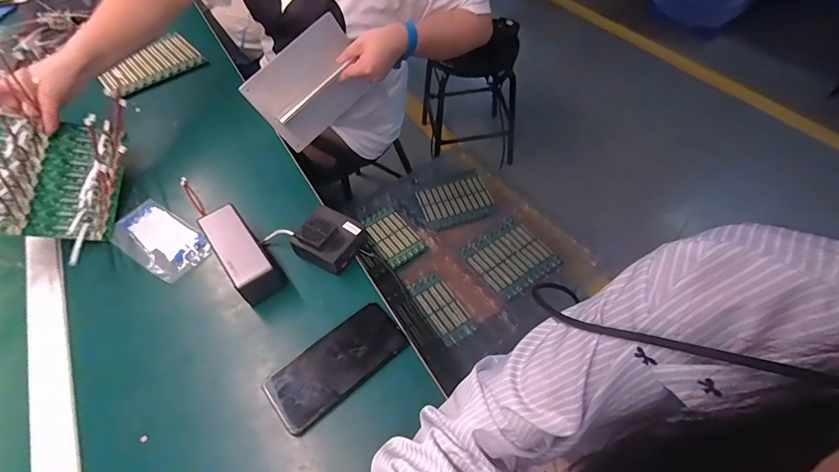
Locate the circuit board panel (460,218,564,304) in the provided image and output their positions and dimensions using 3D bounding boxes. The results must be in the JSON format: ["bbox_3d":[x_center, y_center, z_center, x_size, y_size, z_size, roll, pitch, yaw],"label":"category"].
[{"bbox_3d":[0.225,0.050,0.975,0.193,0.016,0.174,-31,59,-19],"label":"circuit board panel"}]

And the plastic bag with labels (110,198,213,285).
[{"bbox_3d":[-0.371,0.005,0.572,0.162,0.004,0.081,28,60,20],"label":"plastic bag with labels"}]

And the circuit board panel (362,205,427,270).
[{"bbox_3d":[-0.071,-0.002,1.012,0.104,0.010,0.178,-32,59,-19],"label":"circuit board panel"}]

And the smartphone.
[{"bbox_3d":[-0.092,0.144,0.455,0.155,0.011,0.070,-34,67,-26],"label":"smartphone"}]

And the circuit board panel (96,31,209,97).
[{"bbox_3d":[-0.555,-0.355,0.823,0.185,0.018,0.143,-35,60,-21],"label":"circuit board panel"}]

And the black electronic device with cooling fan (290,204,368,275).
[{"bbox_3d":[-0.120,0.004,0.538,0.075,0.043,0.073,26,59,20],"label":"black electronic device with cooling fan"}]

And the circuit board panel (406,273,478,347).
[{"bbox_3d":[0.050,0.161,0.895,0.088,0.015,0.166,-30,58,-18],"label":"circuit board panel"}]

